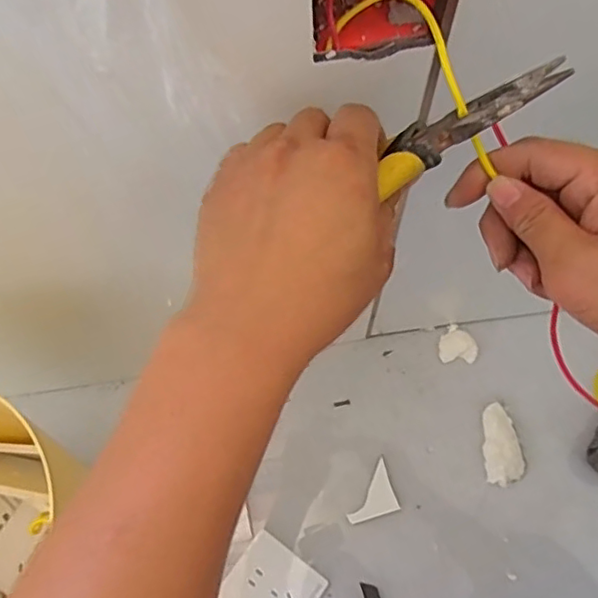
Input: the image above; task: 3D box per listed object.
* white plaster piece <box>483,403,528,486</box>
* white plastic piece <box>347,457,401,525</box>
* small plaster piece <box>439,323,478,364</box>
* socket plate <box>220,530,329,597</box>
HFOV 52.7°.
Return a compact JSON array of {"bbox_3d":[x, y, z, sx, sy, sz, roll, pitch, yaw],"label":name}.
[{"bbox_3d":[0.232,0.164,0.688,0.042,0.027,0.088,-4,69,-3],"label":"white plaster piece"},{"bbox_3d":[0.078,0.216,0.674,0.058,0.004,0.054,-16,70,-7],"label":"white plastic piece"},{"bbox_3d":[0.195,0.054,0.740,0.045,0.008,0.046,5,68,1],"label":"small plaster piece"},{"bbox_3d":[-0.028,0.307,0.634,0.091,0.008,0.085,35,72,12],"label":"socket plate"}]

